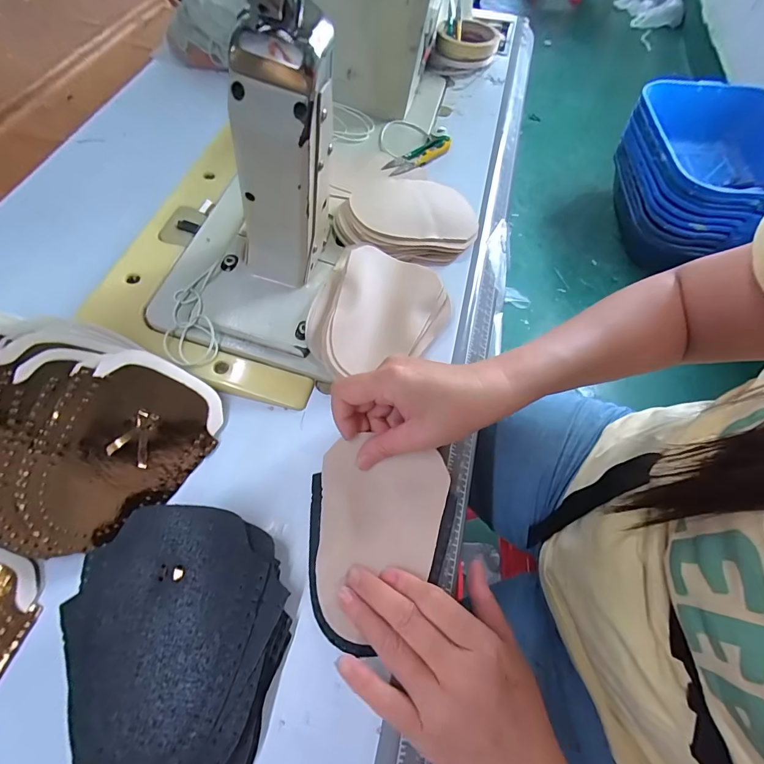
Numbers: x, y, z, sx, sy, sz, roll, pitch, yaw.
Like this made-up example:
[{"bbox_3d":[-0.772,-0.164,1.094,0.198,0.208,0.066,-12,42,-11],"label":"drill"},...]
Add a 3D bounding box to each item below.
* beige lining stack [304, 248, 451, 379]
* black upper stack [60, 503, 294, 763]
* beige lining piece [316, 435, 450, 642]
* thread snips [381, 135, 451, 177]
[{"bbox_3d":[-0.002,-0.062,0.343,0.108,0.025,0.131,16,62,6],"label":"beige lining stack"},{"bbox_3d":[-0.110,0.151,0.221,0.112,0.040,0.152,-17,64,-12],"label":"black upper stack"},{"bbox_3d":[-0.004,0.102,0.269,0.086,0.007,0.120,12,66,0],"label":"beige lining piece"},{"bbox_3d":[0.046,-0.270,0.469,0.030,0.007,0.101,41,67,17],"label":"thread snips"}]

